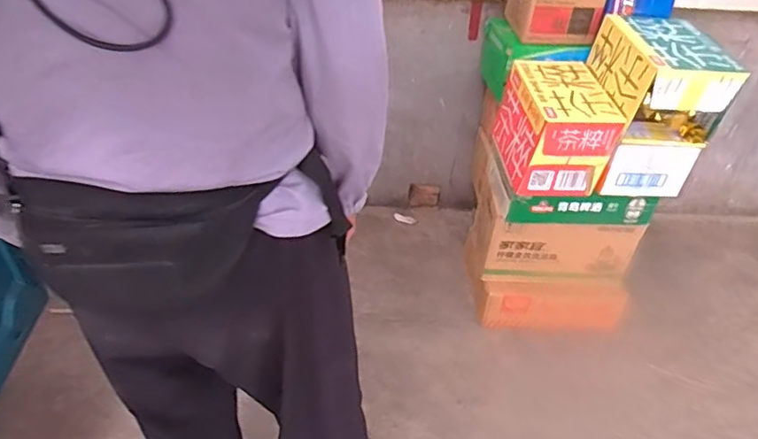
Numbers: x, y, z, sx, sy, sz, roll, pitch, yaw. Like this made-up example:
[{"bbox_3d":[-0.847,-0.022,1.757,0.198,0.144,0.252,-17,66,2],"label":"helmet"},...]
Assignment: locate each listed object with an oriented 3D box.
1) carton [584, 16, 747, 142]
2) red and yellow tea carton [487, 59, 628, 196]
[{"bbox_3d":[0.679,-0.355,1.402,0.224,0.185,0.319,0,39,-5],"label":"carton"},{"bbox_3d":[0.447,-0.245,1.489,0.212,0.234,0.327,1,39,-5],"label":"red and yellow tea carton"}]

